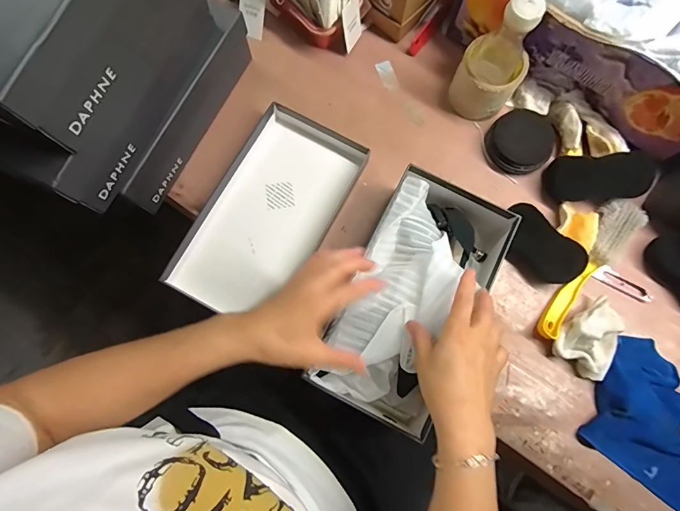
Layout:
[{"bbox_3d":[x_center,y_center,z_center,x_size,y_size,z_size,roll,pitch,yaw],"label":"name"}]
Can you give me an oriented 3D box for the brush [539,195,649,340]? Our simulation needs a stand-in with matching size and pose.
[{"bbox_3d":[0.349,0.021,0.545,0.054,0.035,0.224,34,81,6],"label":"brush"}]

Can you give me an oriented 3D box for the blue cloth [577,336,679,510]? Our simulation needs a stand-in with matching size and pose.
[{"bbox_3d":[0.428,0.222,0.508,0.184,0.027,0.163,36,81,6],"label":"blue cloth"}]

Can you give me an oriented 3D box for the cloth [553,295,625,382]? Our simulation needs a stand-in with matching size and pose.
[{"bbox_3d":[0.342,0.109,0.524,0.073,0.040,0.098,38,81,6],"label":"cloth"}]

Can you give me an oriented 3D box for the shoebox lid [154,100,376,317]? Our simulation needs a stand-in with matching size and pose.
[{"bbox_3d":[-0.101,-0.064,0.565,0.163,0.038,0.316,31,81,5],"label":"shoebox lid"}]

